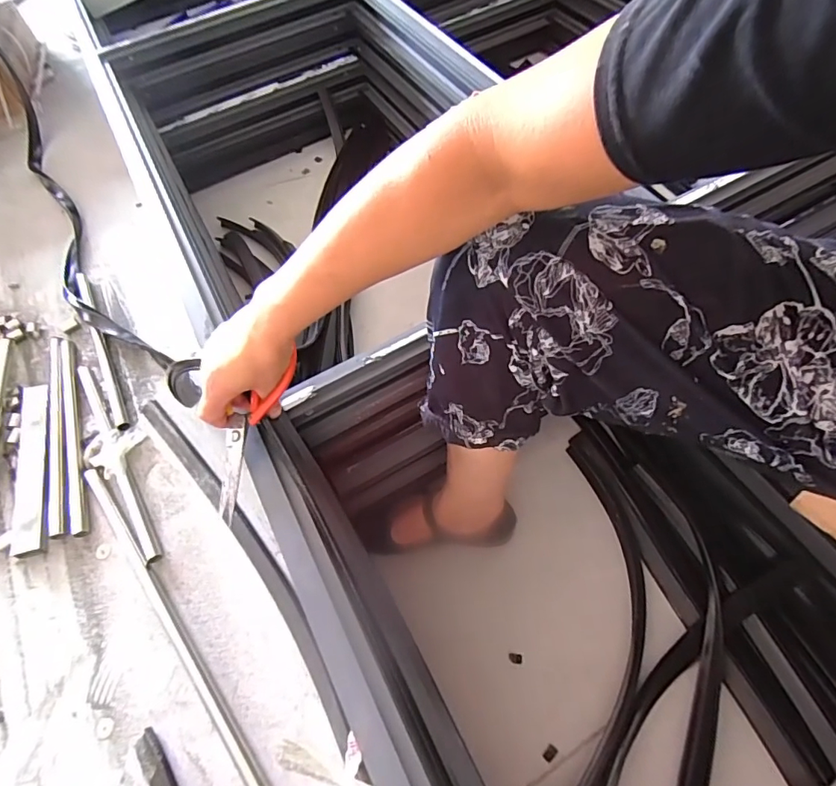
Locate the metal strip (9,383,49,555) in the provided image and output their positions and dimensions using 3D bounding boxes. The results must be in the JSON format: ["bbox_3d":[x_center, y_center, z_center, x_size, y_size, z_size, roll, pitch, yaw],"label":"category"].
[{"bbox_3d":[-0.675,0.122,0.846,0.056,0.010,0.329,-20,60,-7],"label":"metal strip"}]

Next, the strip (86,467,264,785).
[{"bbox_3d":[-0.291,0.401,0.657,0.032,0.014,0.807,-37,64,-16],"label":"strip"}]

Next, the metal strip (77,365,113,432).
[{"bbox_3d":[-0.603,0.009,0.907,0.021,0.013,0.169,-33,63,-14],"label":"metal strip"}]

